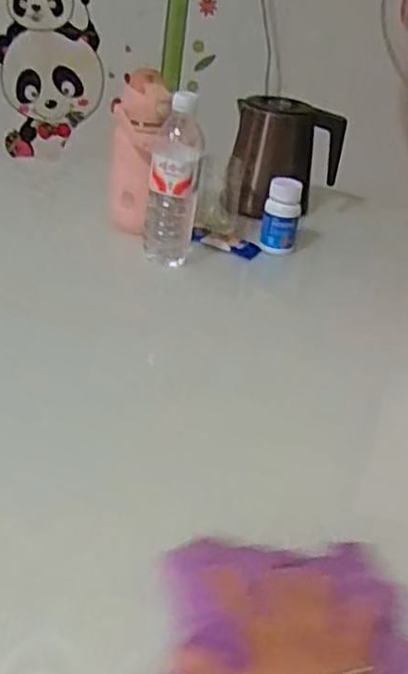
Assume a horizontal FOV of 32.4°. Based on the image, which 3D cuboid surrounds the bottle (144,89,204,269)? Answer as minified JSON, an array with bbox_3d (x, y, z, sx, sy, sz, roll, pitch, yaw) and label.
[{"bbox_3d":[-0.040,-0.202,0.934,0.065,0.219,0.059,9,31,2],"label":"bottle"}]

